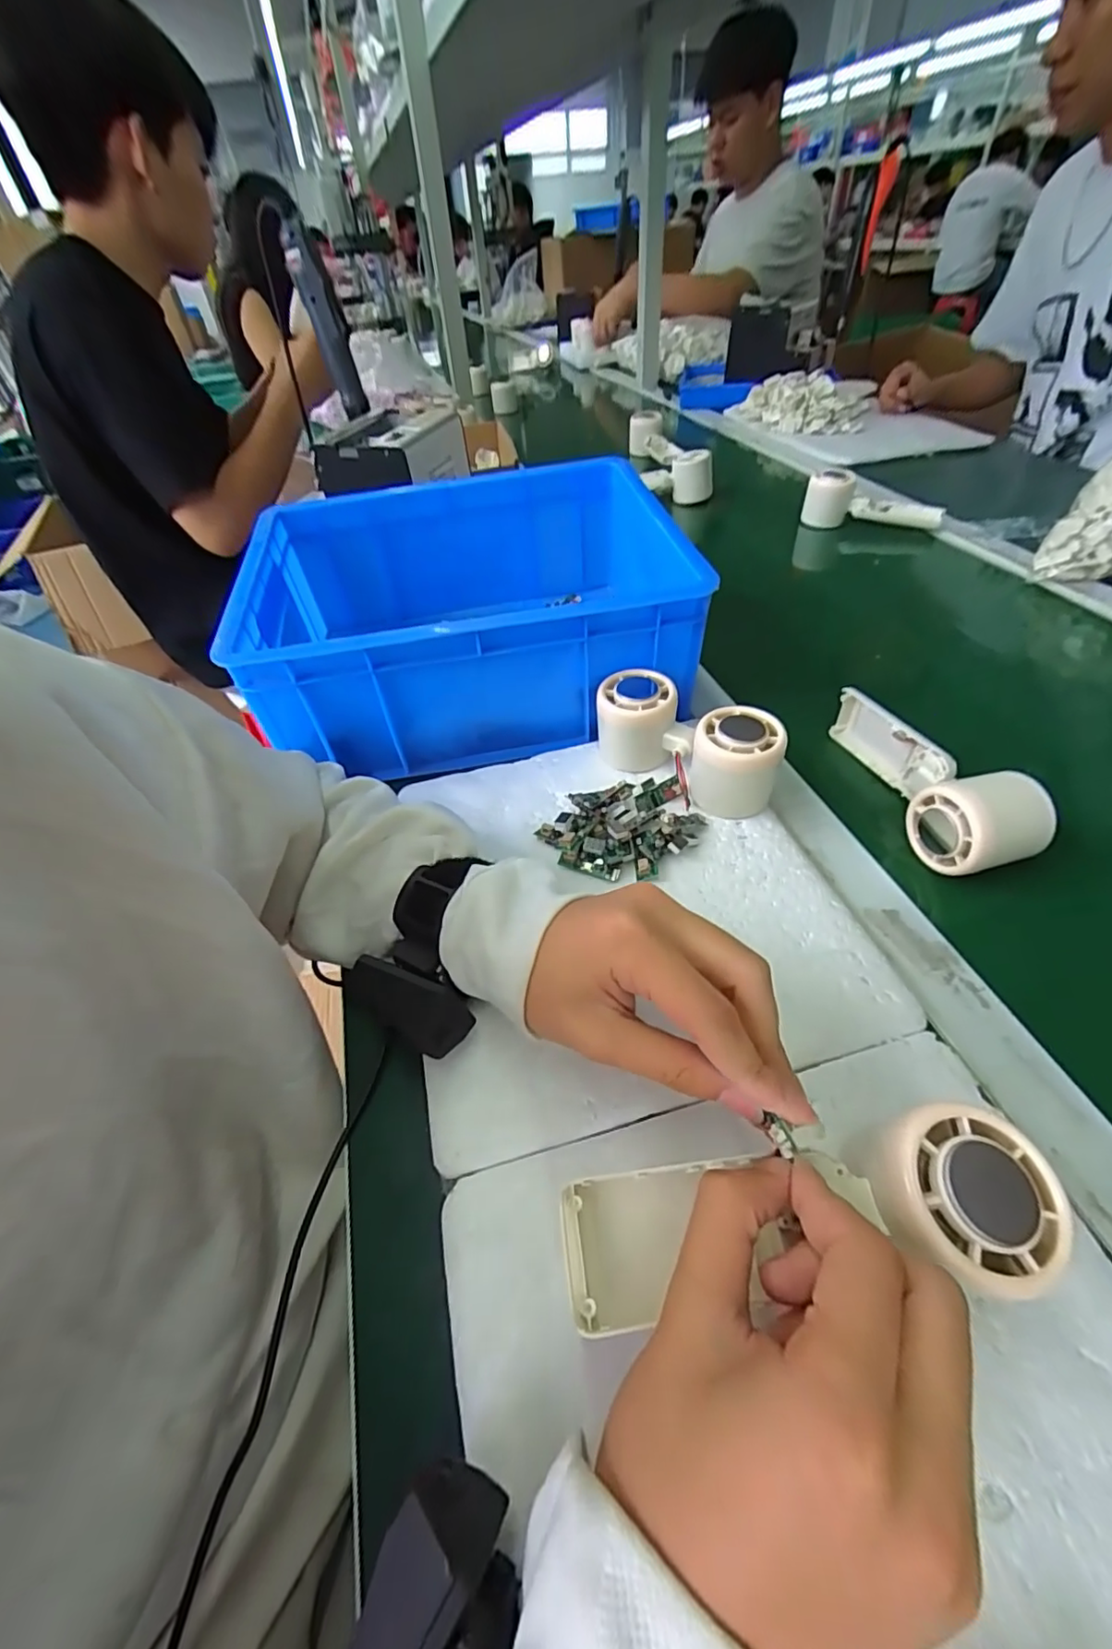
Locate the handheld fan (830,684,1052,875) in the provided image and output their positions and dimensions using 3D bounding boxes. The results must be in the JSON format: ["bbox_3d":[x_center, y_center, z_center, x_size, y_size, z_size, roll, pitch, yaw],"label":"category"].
[{"bbox_3d":[0.250,-0.036,0.392,0.053,0.049,0.174,-12,46,-5],"label":"handheld fan"}]

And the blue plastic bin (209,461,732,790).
[{"bbox_3d":[-0.070,-0.183,0.504,0.336,0.129,0.263,-9,46,-2],"label":"blue plastic bin"}]

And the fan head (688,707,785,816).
[{"bbox_3d":[0.120,-0.041,0.393,0.057,0.058,0.055,9,48,15],"label":"fan head"}]

